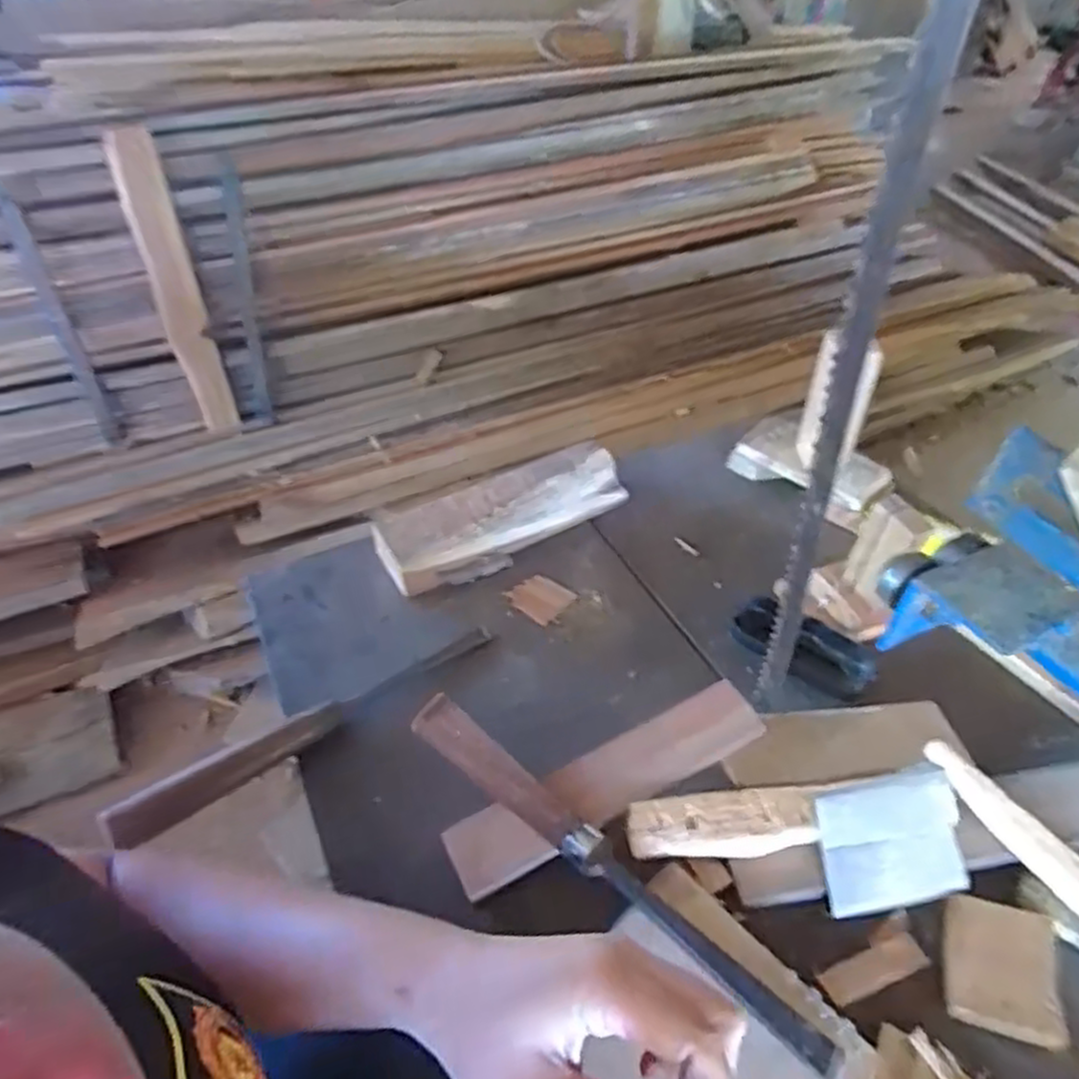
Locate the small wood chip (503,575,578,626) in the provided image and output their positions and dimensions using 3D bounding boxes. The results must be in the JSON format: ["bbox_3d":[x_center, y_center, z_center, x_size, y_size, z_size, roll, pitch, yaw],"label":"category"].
[{"bbox_3d":[0.002,0.053,0.663,0.050,0.008,0.045,35,53,30],"label":"small wood chip"}]

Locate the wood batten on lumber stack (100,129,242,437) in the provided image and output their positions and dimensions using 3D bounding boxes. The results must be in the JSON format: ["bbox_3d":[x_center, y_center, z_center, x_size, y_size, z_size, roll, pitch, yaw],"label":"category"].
[{"bbox_3d":[-0.685,-0.463,1.395,0.079,0.539,0.034,-14,27,-13],"label":"wood batten on lumber stack"}]

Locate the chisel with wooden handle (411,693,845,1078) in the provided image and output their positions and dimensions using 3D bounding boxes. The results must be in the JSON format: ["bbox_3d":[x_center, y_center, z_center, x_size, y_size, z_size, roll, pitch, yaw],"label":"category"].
[{"bbox_3d":[0.037,0.202,0.462,0.319,0.028,0.027,32,52,29],"label":"chisel with wooden handle"}]

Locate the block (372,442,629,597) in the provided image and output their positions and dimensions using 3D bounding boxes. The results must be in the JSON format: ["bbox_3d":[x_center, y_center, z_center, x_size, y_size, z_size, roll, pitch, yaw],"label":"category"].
[{"bbox_3d":[-0.033,-0.024,0.709,0.252,0.043,0.082,-22,48,-22],"label":"block"}]

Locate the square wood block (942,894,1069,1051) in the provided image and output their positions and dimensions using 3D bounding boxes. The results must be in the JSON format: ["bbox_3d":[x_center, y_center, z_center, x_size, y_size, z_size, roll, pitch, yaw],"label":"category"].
[{"bbox_3d":[0.273,0.254,0.440,0.061,0.016,0.071,13,45,12],"label":"square wood block"}]

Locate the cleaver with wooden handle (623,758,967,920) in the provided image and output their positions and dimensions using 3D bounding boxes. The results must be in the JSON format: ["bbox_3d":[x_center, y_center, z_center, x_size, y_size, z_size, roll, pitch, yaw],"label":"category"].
[{"bbox_3d":[0.166,0.200,0.476,0.208,0.018,0.079,-8,71,2],"label":"cleaver with wooden handle"}]

